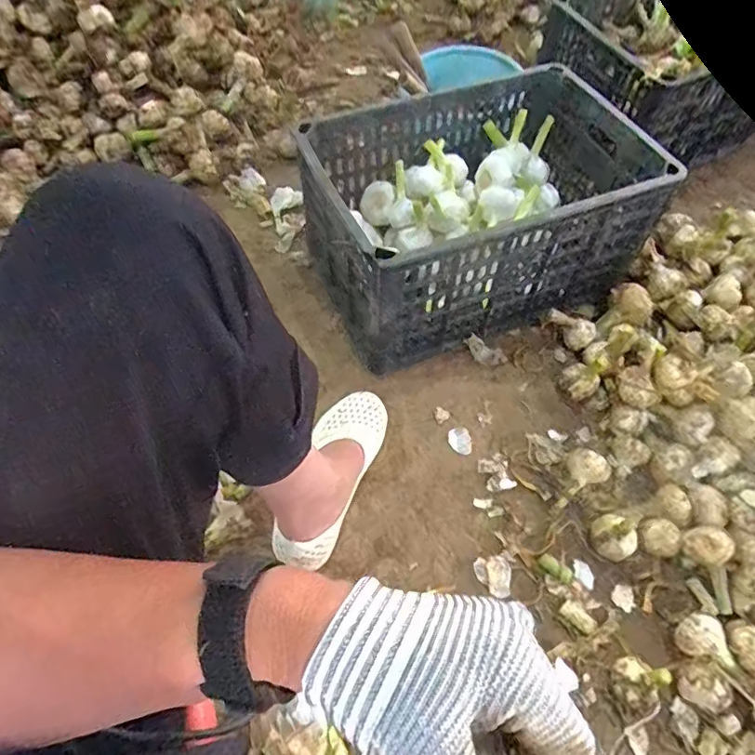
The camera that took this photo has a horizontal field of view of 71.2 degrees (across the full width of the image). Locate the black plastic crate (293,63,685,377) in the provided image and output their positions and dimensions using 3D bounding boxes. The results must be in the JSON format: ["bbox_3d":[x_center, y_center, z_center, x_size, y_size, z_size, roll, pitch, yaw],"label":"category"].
[{"bbox_3d":[0.134,-0.239,0.764,0.433,0.214,0.297,-21,62,-10],"label":"black plastic crate"}]

